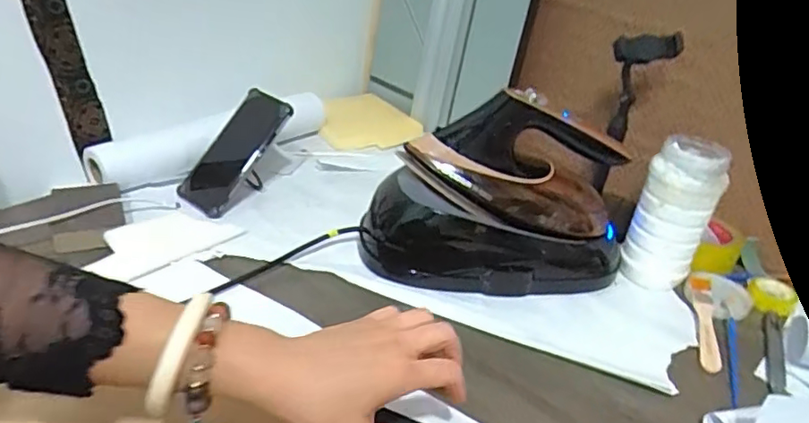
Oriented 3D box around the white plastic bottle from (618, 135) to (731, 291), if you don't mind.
[{"bbox_3d":[0.301,0.007,0.656,0.077,0.165,0.070,24,33,26],"label":"white plastic bottle"}]

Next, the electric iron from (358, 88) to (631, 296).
[{"bbox_3d":[0.108,-0.016,0.637,0.291,0.182,0.121,3,30,-7],"label":"electric iron"}]

